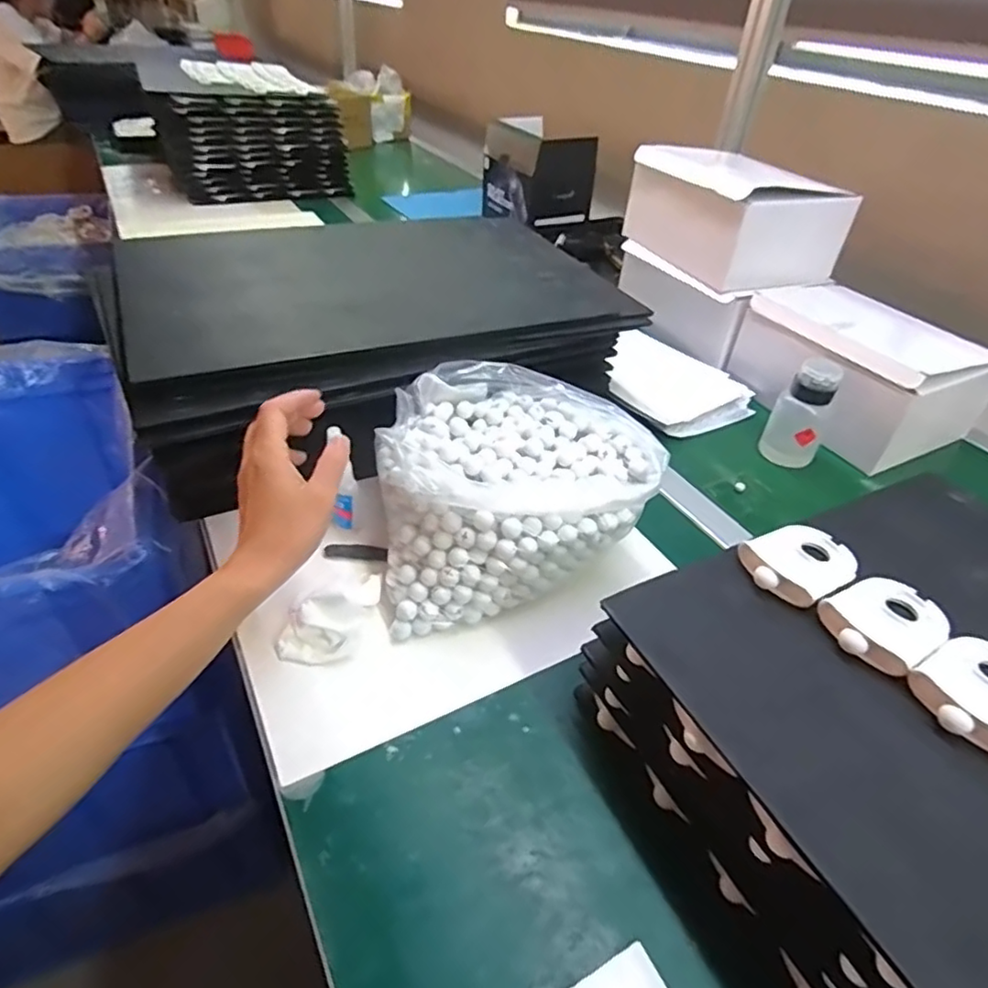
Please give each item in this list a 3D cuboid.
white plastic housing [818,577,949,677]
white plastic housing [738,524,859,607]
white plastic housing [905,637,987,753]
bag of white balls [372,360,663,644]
[{"bbox_3d":[0.252,0.081,0.391,0.085,0.013,0.059,-20,46,-28],"label":"white plastic housing"},{"bbox_3d":[0.216,0.048,0.427,0.085,0.017,0.059,-18,45,-26],"label":"white plastic housing"},{"bbox_3d":[0.287,0.114,0.357,0.086,0.015,0.058,-21,46,-28],"label":"white plastic housing"},{"bbox_3d":[0.013,-0.006,0.555,0.234,0.129,0.203,-7,41,-14],"label":"bag of white balls"}]

